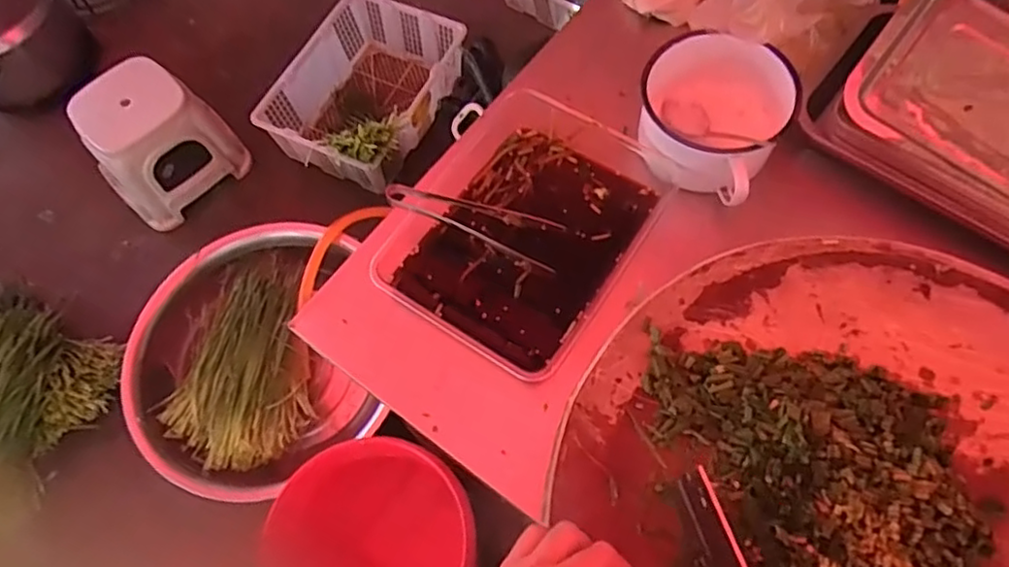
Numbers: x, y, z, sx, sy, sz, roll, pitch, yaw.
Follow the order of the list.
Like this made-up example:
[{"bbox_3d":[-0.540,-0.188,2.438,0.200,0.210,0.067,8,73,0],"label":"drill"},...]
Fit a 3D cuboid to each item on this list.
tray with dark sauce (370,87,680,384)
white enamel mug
[{"bbox_3d":[0.024,-0.064,0.661,0.215,0.049,0.270,29,68,16],"label":"tray with dark sauce"},{"bbox_3d":[0.207,-0.179,0.677,0.150,0.082,0.169,32,69,17],"label":"white enamel mug"}]

